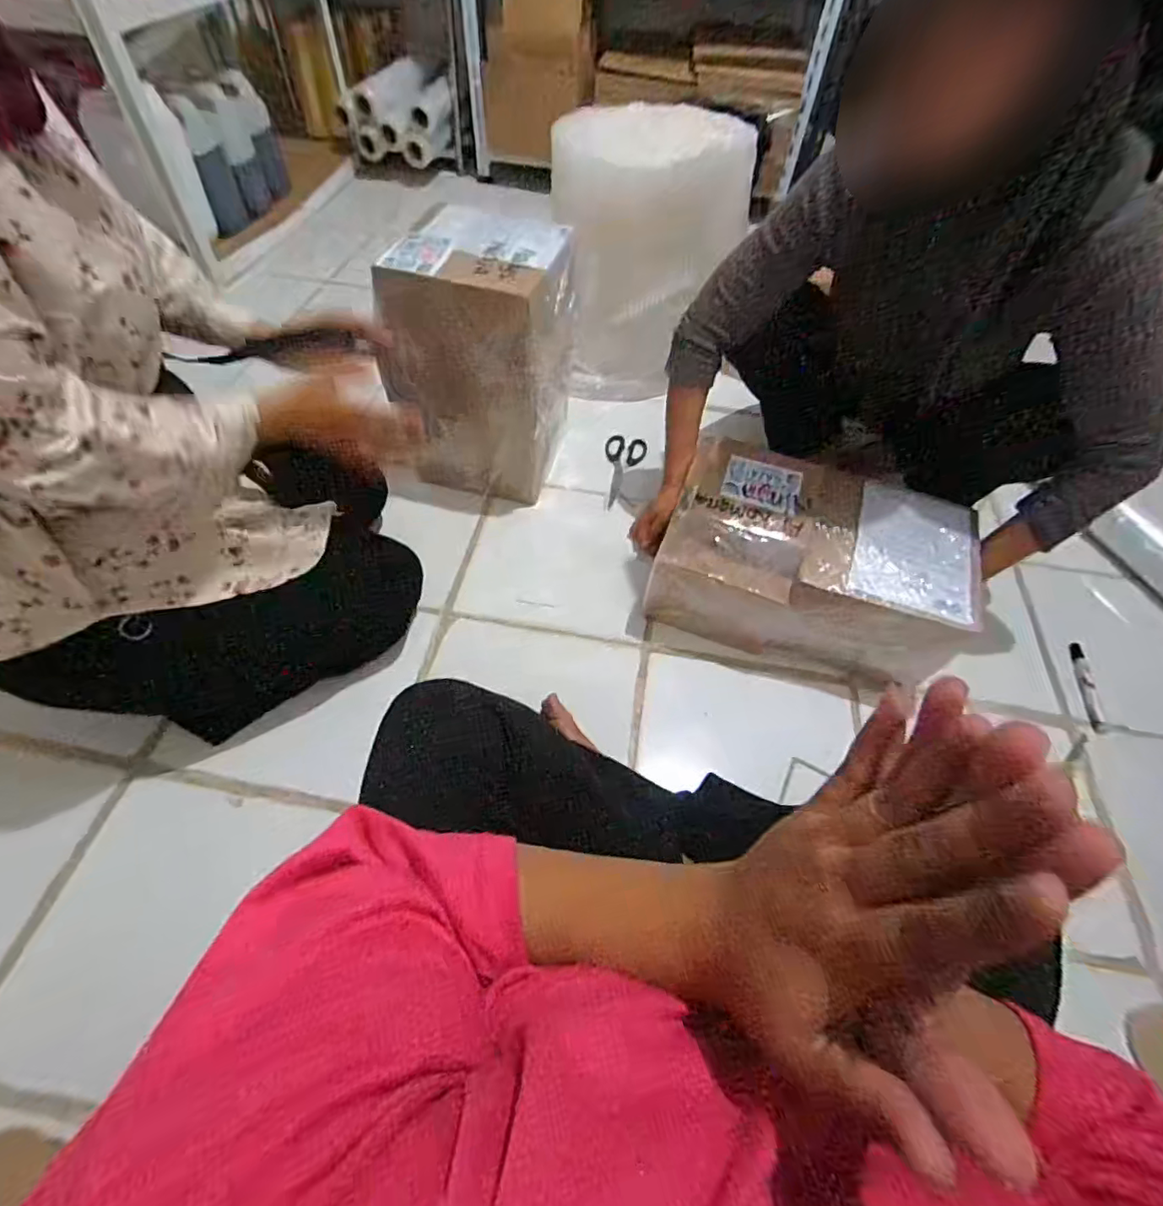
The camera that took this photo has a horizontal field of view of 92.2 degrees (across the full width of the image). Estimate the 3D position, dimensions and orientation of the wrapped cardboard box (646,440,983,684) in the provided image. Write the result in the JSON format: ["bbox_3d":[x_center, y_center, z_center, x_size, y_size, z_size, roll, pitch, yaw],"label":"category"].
[{"bbox_3d":[0.325,-0.060,0.817,0.395,0.179,0.227,16,55,8],"label":"wrapped cardboard box"}]

